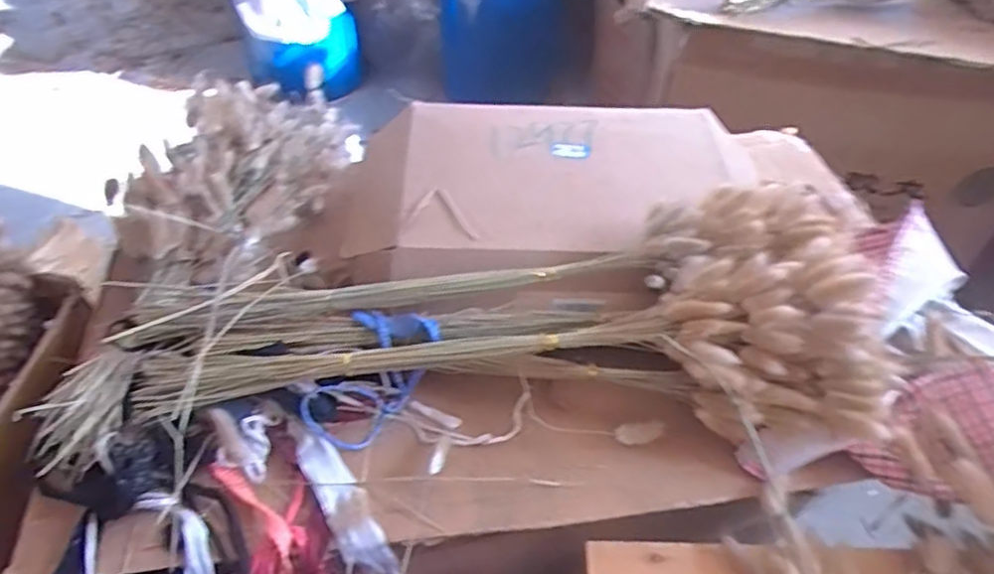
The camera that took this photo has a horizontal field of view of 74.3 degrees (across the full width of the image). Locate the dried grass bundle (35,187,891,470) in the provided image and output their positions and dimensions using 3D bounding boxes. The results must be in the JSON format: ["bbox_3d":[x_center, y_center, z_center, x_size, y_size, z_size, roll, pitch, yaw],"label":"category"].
[{"bbox_3d":[-0.016,0.033,0.546,0.687,0.140,0.170,0,46,-2],"label":"dried grass bundle"}]

